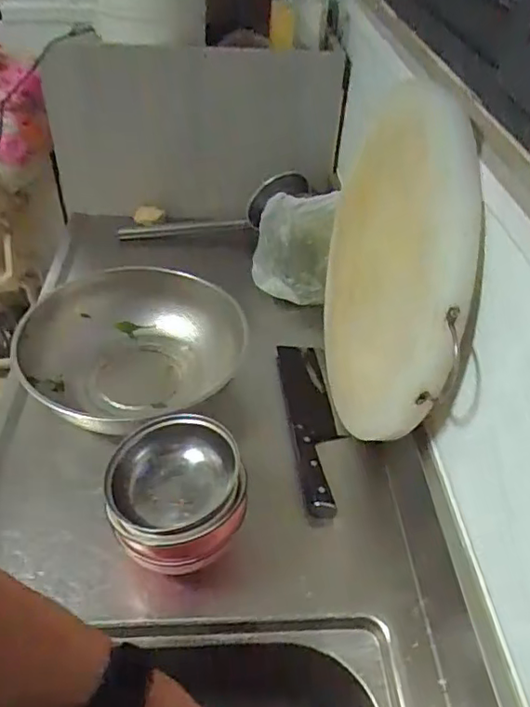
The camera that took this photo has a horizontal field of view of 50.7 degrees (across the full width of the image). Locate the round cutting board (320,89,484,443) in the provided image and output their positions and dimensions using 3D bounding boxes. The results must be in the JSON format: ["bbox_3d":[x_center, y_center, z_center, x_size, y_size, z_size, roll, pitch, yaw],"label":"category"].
[{"bbox_3d":[0.134,-0.090,0.711,0.046,0.431,0.377,7,84,-12],"label":"round cutting board"}]

